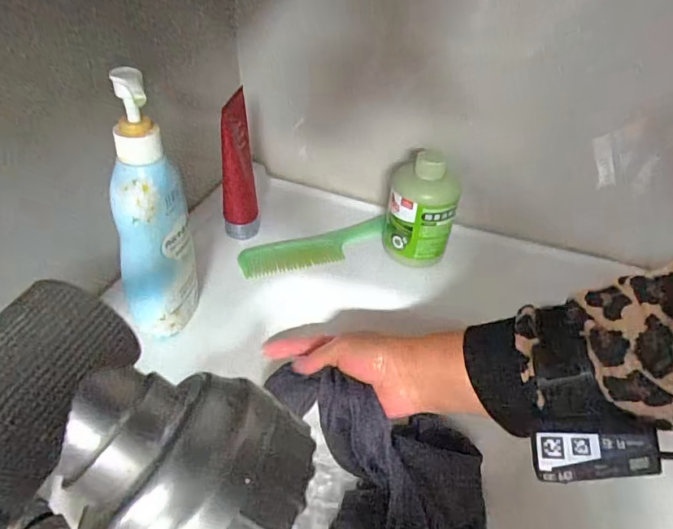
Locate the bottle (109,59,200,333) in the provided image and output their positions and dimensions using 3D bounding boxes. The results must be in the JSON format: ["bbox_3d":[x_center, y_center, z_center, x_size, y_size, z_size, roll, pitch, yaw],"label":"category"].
[{"bbox_3d":[-0.140,-0.032,0.363,0.053,0.210,0.047,-7,41,-14],"label":"bottle"}]

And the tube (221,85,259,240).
[{"bbox_3d":[-0.101,-0.098,0.500,0.035,0.149,0.033,0,39,-6],"label":"tube"}]

